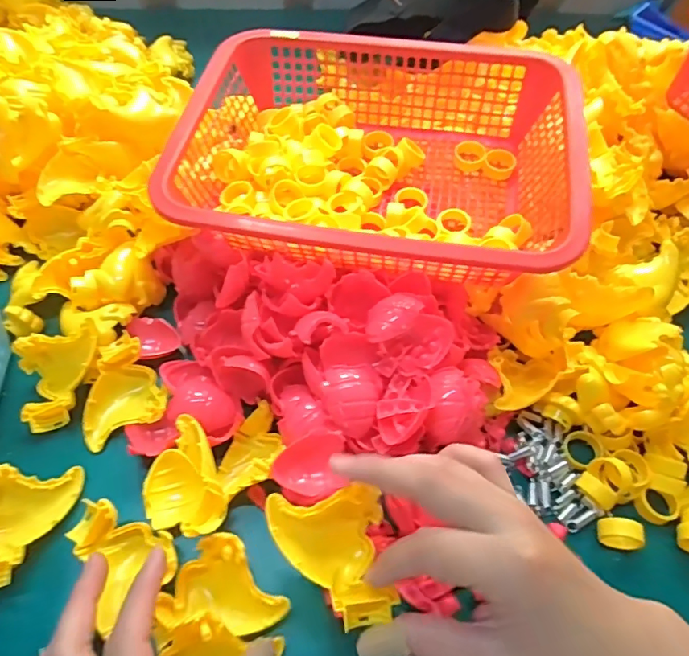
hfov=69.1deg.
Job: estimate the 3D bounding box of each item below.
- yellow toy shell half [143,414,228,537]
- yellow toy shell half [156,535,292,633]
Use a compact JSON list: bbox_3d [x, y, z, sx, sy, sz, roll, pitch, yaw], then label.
[{"bbox_3d":[-0.102,0.093,0.308,0.045,0.029,0.076,-17,56,-18],"label":"yellow toy shell half"},{"bbox_3d":[-0.065,0.142,0.279,0.067,0.025,0.046,7,52,0],"label":"yellow toy shell half"}]

